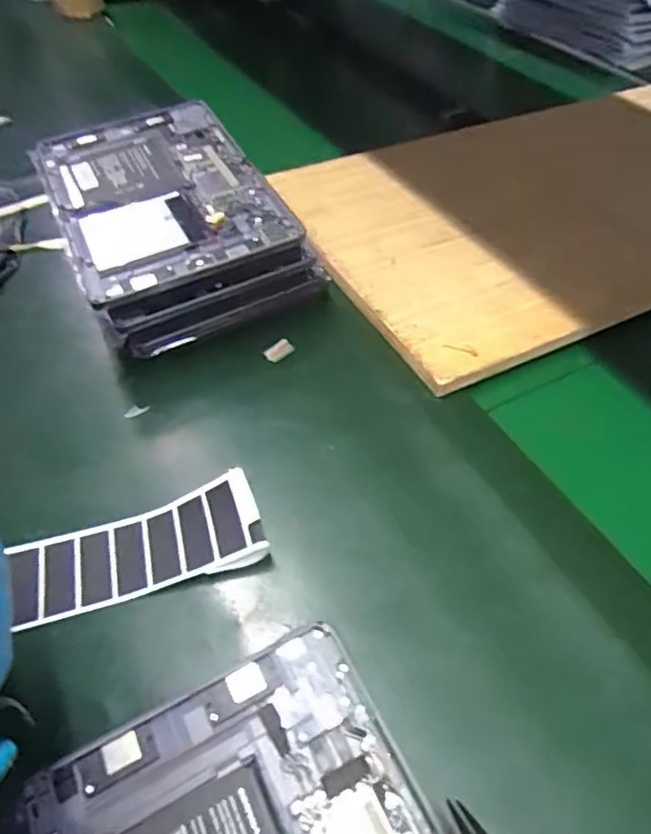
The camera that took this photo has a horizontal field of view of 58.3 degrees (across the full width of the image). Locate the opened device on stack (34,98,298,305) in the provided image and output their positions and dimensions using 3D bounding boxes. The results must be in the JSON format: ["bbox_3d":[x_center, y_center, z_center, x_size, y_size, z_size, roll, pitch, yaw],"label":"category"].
[{"bbox_3d":[-0.146,-0.198,0.502,0.168,0.020,0.263,-20,54,-17],"label":"opened device on stack"}]

